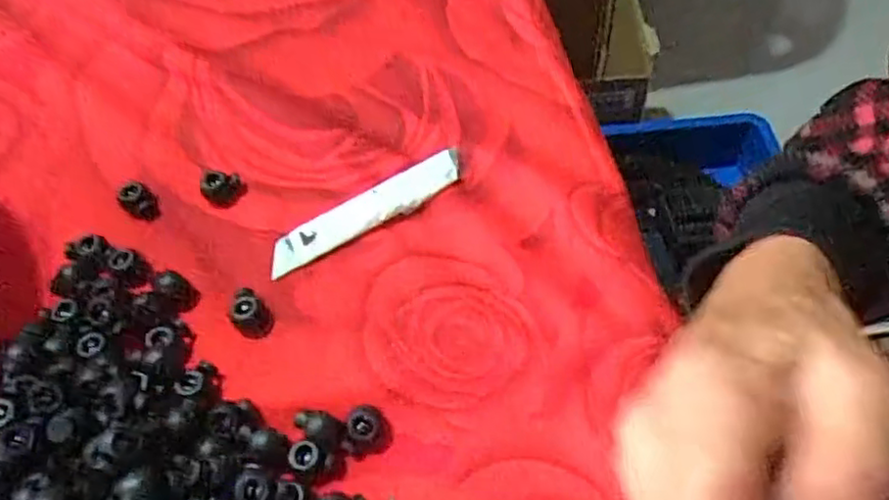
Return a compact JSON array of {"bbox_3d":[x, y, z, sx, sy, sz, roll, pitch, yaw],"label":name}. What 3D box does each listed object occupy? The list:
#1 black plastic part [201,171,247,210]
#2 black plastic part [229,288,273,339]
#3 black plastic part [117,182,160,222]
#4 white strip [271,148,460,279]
[{"bbox_3d":[-0.108,-0.031,0.343,0.019,0.013,0.013,-34,59,-19],"label":"black plastic part"},{"bbox_3d":[-0.085,0.028,0.305,0.016,0.012,0.018,-30,58,-17],"label":"black plastic part"},{"bbox_3d":[-0.149,-0.023,0.340,0.015,0.011,0.018,-35,59,-19],"label":"black plastic part"},{"bbox_3d":[-0.037,-0.020,0.334,0.101,0.007,0.019,-28,57,-15],"label":"white strip"}]

